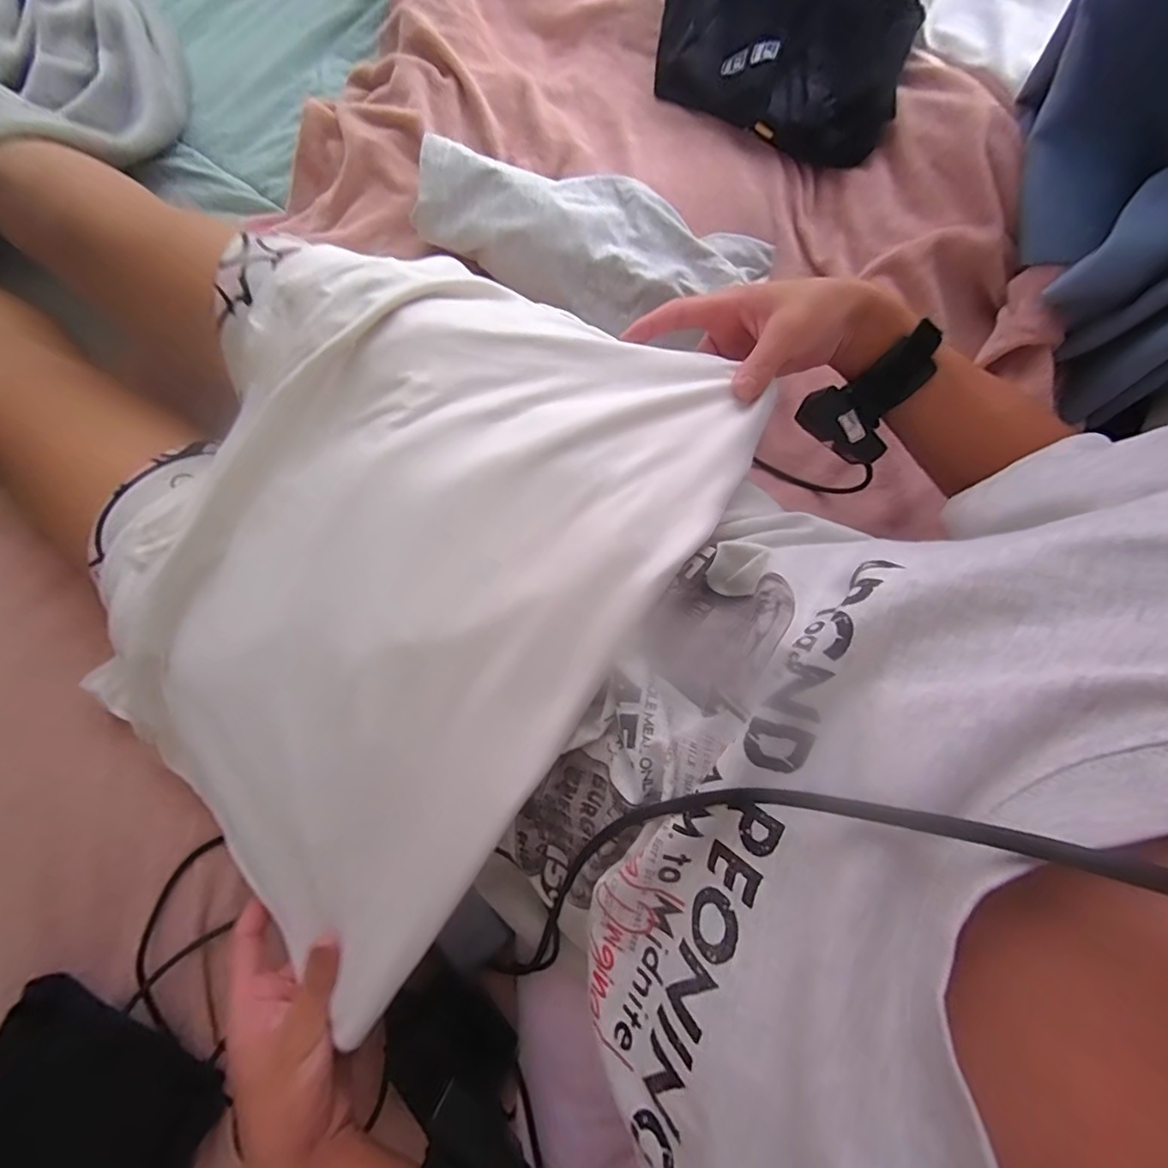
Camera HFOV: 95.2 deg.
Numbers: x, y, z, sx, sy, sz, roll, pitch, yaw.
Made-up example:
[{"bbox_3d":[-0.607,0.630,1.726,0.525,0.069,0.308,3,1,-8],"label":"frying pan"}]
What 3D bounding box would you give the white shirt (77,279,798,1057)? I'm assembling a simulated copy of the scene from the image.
[{"bbox_3d":[-0.113,-0.020,0.339,0.296,0.083,0.424,35,80,6],"label":"white shirt"}]

